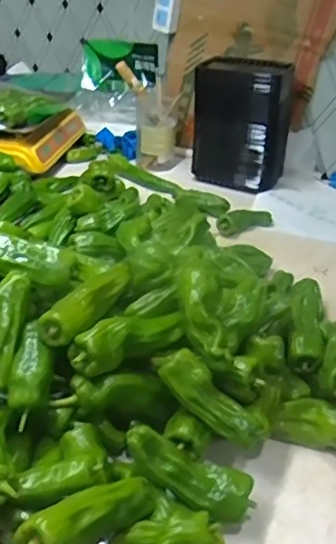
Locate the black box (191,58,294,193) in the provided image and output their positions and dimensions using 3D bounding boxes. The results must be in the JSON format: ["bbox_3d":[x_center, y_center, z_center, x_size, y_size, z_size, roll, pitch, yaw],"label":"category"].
[{"bbox_3d":[0.166,-0.332,1.261,0.198,0.230,0.162,15,33,17],"label":"black box"}]

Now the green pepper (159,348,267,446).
[{"bbox_3d":[0.050,0.136,0.597,0.130,0.032,0.043,40,37,0],"label":"green pepper"}]

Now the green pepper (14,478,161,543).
[{"bbox_3d":[-0.060,0.212,0.497,0.041,0.027,0.144,31,21,37],"label":"green pepper"}]

